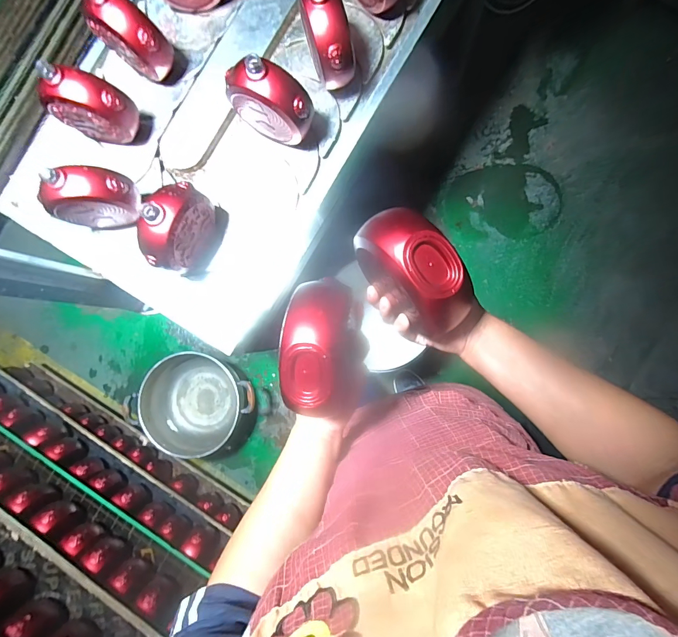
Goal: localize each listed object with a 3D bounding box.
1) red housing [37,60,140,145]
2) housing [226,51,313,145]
[{"bbox_3d":[-0.412,-0.352,0.593,0.115,0.129,0.068,9,89,9],"label":"red housing"},{"bbox_3d":[-0.110,-0.348,0.574,0.131,0.148,0.060,26,92,9],"label":"housing"}]

